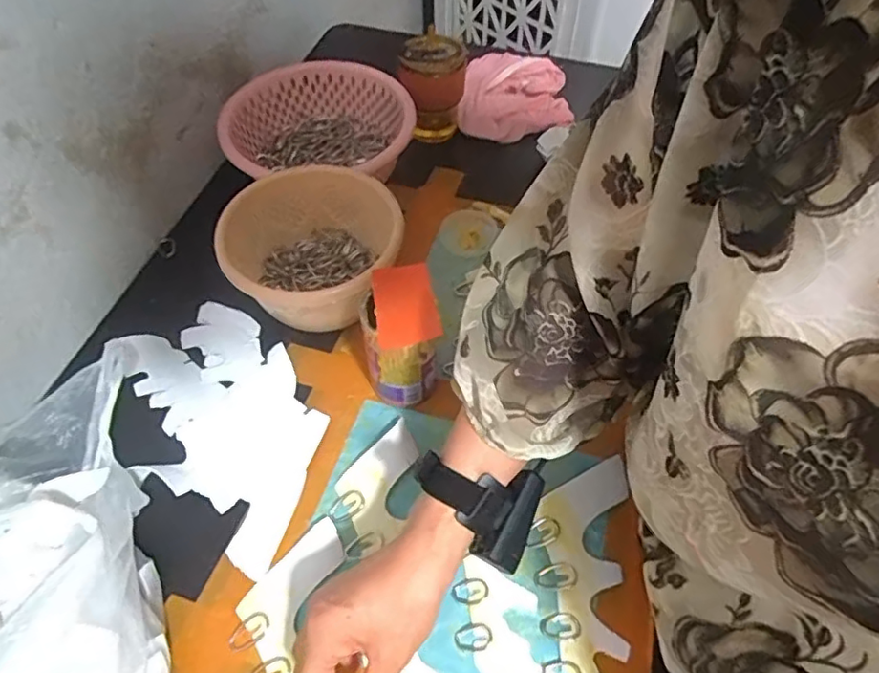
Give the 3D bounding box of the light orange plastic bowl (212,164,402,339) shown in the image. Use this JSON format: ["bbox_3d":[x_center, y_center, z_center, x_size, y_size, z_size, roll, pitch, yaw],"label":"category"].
[{"bbox_3d":[-0.127,-0.084,0.604,0.167,0.095,0.163,-1,56,1],"label":"light orange plastic bowl"}]

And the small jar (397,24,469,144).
[{"bbox_3d":[-0.011,-0.314,0.754,0.092,0.107,0.069,-31,61,-19],"label":"small jar"}]

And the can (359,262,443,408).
[{"bbox_3d":[-0.035,0.004,0.534,0.065,0.119,0.074,-10,56,-6],"label":"can"}]

